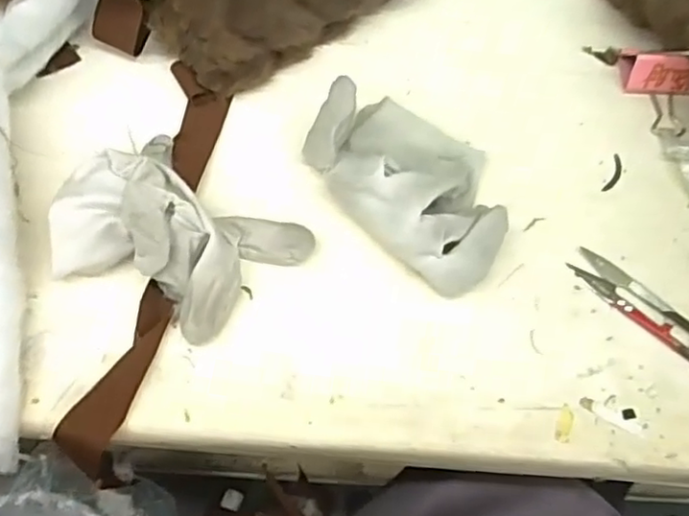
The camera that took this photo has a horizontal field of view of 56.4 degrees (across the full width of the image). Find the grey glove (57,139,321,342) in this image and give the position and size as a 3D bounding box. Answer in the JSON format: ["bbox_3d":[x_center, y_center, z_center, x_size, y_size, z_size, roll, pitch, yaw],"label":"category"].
[{"bbox_3d":[-0.102,-0.015,0.362,0.137,0.042,0.102,33,68,14],"label":"grey glove"}]

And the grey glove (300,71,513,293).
[{"bbox_3d":[0.038,-0.049,0.381,0.132,0.041,0.089,33,68,14],"label":"grey glove"}]

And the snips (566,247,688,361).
[{"bbox_3d":[0.173,0.030,0.363,0.097,0.009,0.022,41,70,17],"label":"snips"}]

